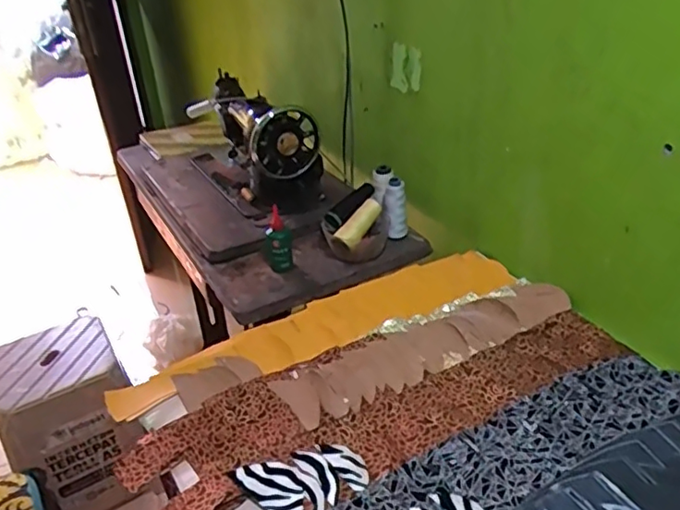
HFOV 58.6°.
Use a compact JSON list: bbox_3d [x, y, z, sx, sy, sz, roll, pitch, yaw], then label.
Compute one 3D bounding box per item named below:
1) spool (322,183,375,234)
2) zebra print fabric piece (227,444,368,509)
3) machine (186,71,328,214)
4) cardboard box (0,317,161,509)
[{"bbox_3d":[0.022,-0.094,1.102,0.034,0.041,0.124,22,53,36],"label":"spool"},{"bbox_3d":[-0.040,0.257,0.677,0.141,0.009,0.091,-13,33,-15],"label":"zebra print fabric piece"},{"bbox_3d":[-0.194,-0.254,1.304,0.166,0.203,0.412,-19,34,-21],"label":"machine"},{"bbox_3d":[-0.651,0.415,1.492,0.278,0.390,0.291,-21,36,-25],"label":"cardboard box"}]

